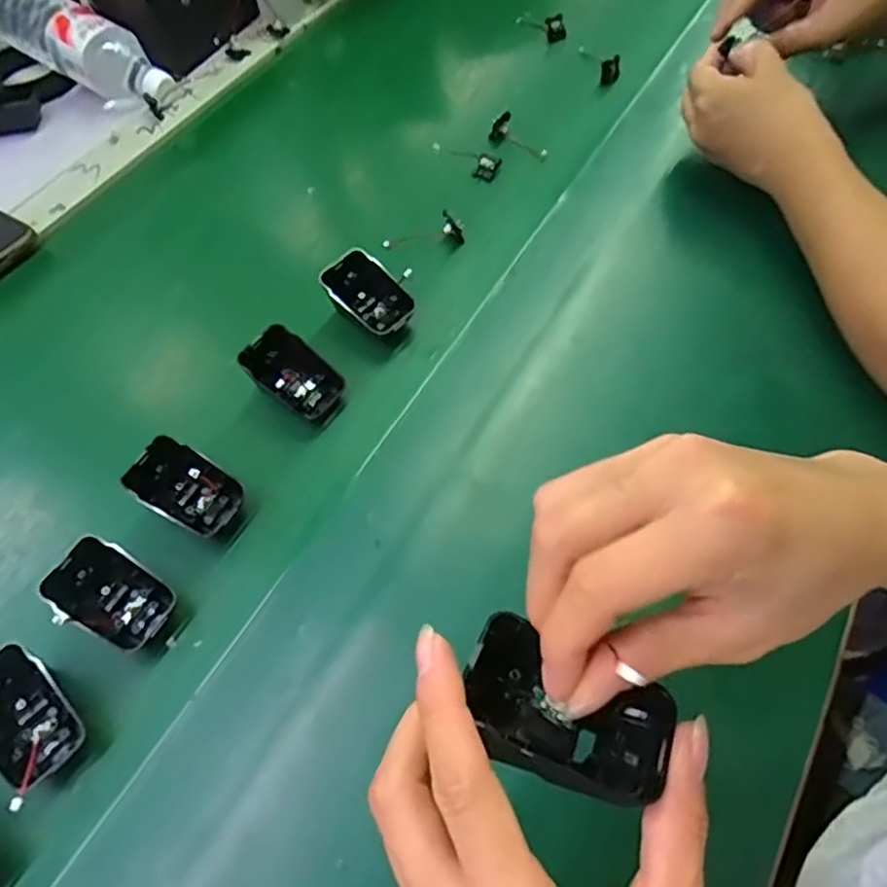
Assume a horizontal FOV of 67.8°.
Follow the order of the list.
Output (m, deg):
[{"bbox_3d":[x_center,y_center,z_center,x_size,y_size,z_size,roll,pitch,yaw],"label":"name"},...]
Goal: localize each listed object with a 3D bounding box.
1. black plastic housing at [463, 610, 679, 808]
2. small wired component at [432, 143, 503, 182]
[{"bbox_3d":[0.041,0.094,0.227,0.073,0.013,0.046,27,49,-1],"label":"black plastic housing"},{"bbox_3d":[0.020,-0.254,0.588,0.065,0.015,0.024,11,55,-21],"label":"small wired component"}]

